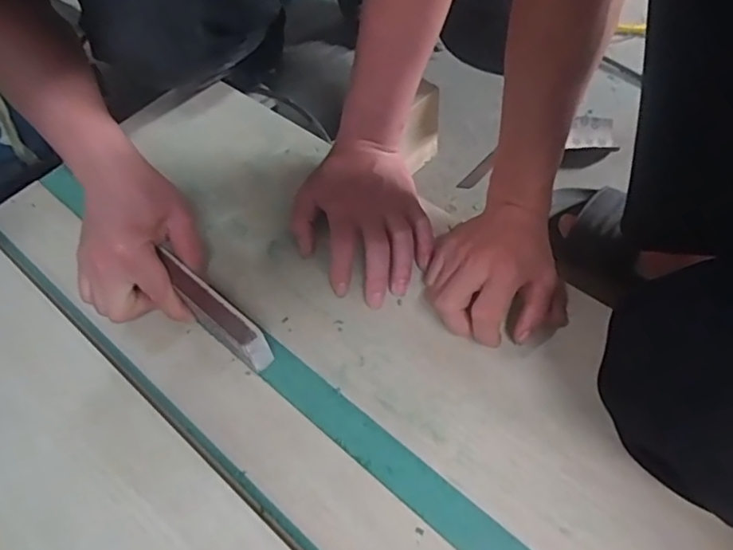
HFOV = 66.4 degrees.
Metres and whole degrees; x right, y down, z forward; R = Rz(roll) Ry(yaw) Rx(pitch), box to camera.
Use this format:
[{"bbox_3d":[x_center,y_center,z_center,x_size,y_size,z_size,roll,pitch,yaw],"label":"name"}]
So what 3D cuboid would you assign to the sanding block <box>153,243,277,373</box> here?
[{"bbox_3d":[-0.122,0.033,0.449,0.111,0.054,0.025,36,66,25],"label":"sanding block"}]

